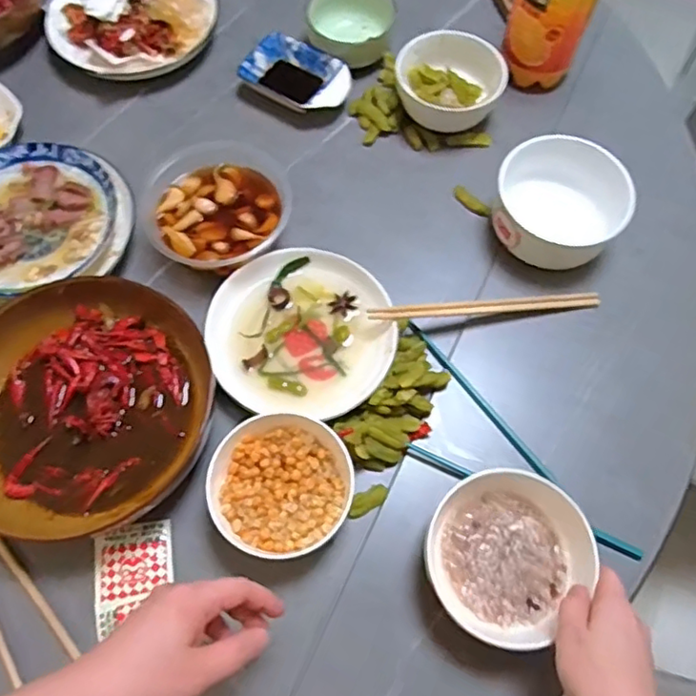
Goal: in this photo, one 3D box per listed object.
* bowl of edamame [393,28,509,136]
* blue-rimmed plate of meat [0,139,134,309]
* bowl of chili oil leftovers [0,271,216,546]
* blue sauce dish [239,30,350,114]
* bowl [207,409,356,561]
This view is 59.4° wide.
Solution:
[{"bbox_3d":[0.115,-0.306,0.699,0.114,0.059,0.110,1,67,-2],"label":"bowl of edamame"},{"bbox_3d":[-0.323,-0.136,0.619,0.187,0.028,0.178,1,67,-2],"label":"blue-rimmed plate of meat"},{"bbox_3d":[-0.233,0.051,0.536,0.213,0.046,0.230,1,67,-2],"label":"bowl of chili oil leftovers"},{"bbox_3d":[-0.055,-0.319,0.718,0.125,0.029,0.078,33,70,11],"label":"blue sauce dish"},{"bbox_3d":[-0.054,0.116,0.514,0.112,0.053,0.115,1,67,-2],"label":"bowl"}]

